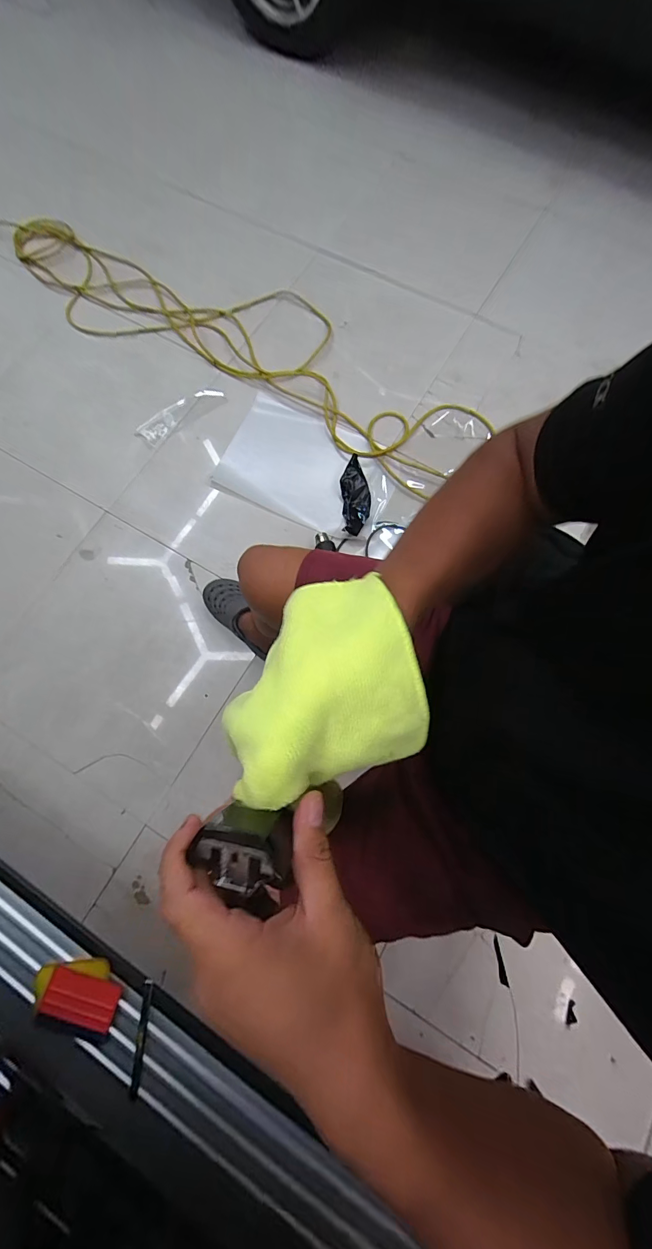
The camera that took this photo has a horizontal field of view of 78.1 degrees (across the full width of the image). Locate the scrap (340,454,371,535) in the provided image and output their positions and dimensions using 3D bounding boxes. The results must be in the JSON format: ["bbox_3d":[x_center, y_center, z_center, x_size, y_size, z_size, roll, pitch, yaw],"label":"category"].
[{"bbox_3d":[0.084,-0.361,1.129,0.079,0.028,0.221,-2,88,1],"label":"scrap"}]

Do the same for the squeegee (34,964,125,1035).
[{"bbox_3d":[-0.337,0.515,0.553,0.097,0.018,0.055,19,76,4],"label":"squeegee"}]

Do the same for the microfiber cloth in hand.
[{"bbox_3d":[-0.003,0.030,0.246,0.118,0.047,0.122,-18,76,-3],"label":"microfiber cloth in hand"}]

